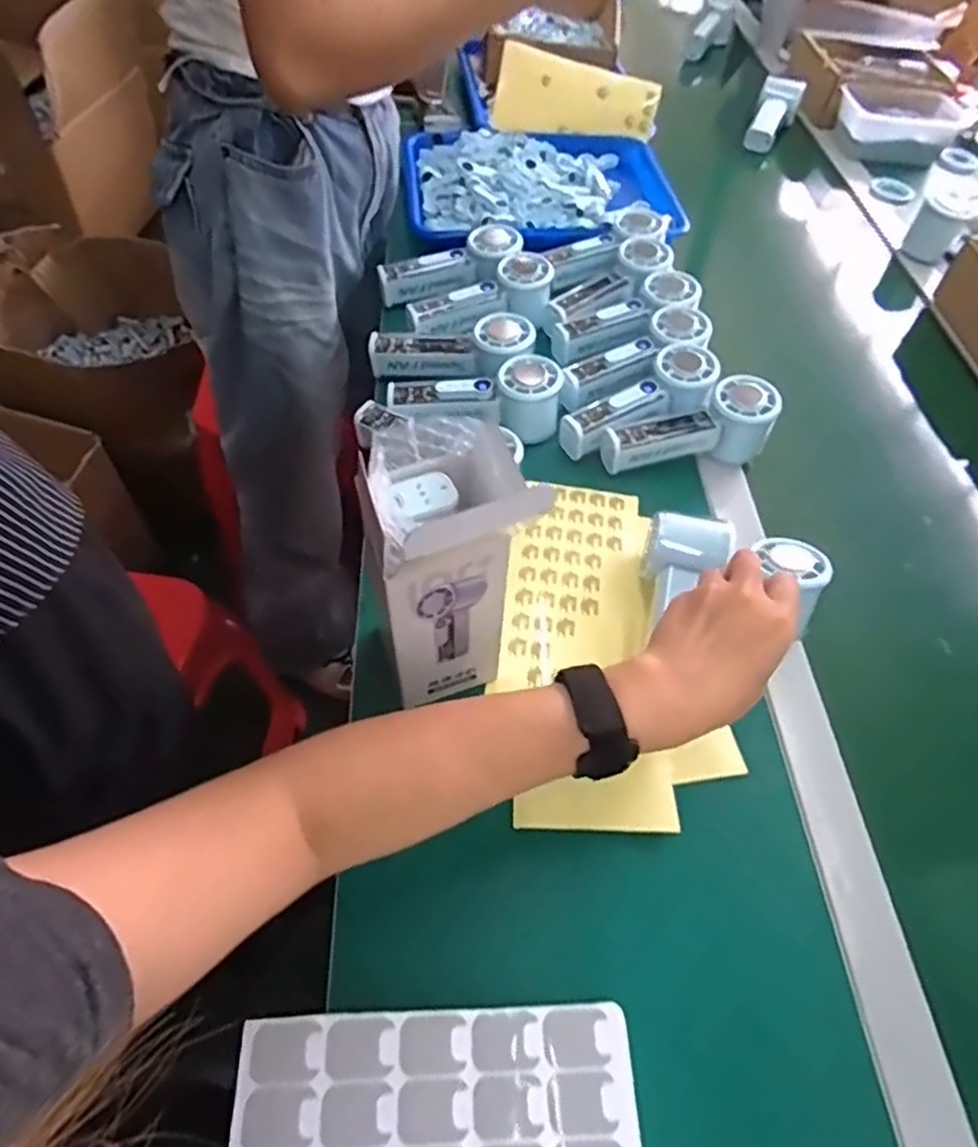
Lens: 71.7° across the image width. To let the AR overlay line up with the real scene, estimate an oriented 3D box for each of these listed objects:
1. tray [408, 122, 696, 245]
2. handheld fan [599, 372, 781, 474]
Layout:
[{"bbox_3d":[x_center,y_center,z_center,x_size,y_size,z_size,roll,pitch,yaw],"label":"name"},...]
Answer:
[{"bbox_3d":[0.072,-0.470,0.829,0.342,0.044,0.283,1,55,-5],"label":"tray"},{"bbox_3d":[0.179,-0.127,0.608,0.150,0.065,0.056,-14,58,-15],"label":"handheld fan"}]

